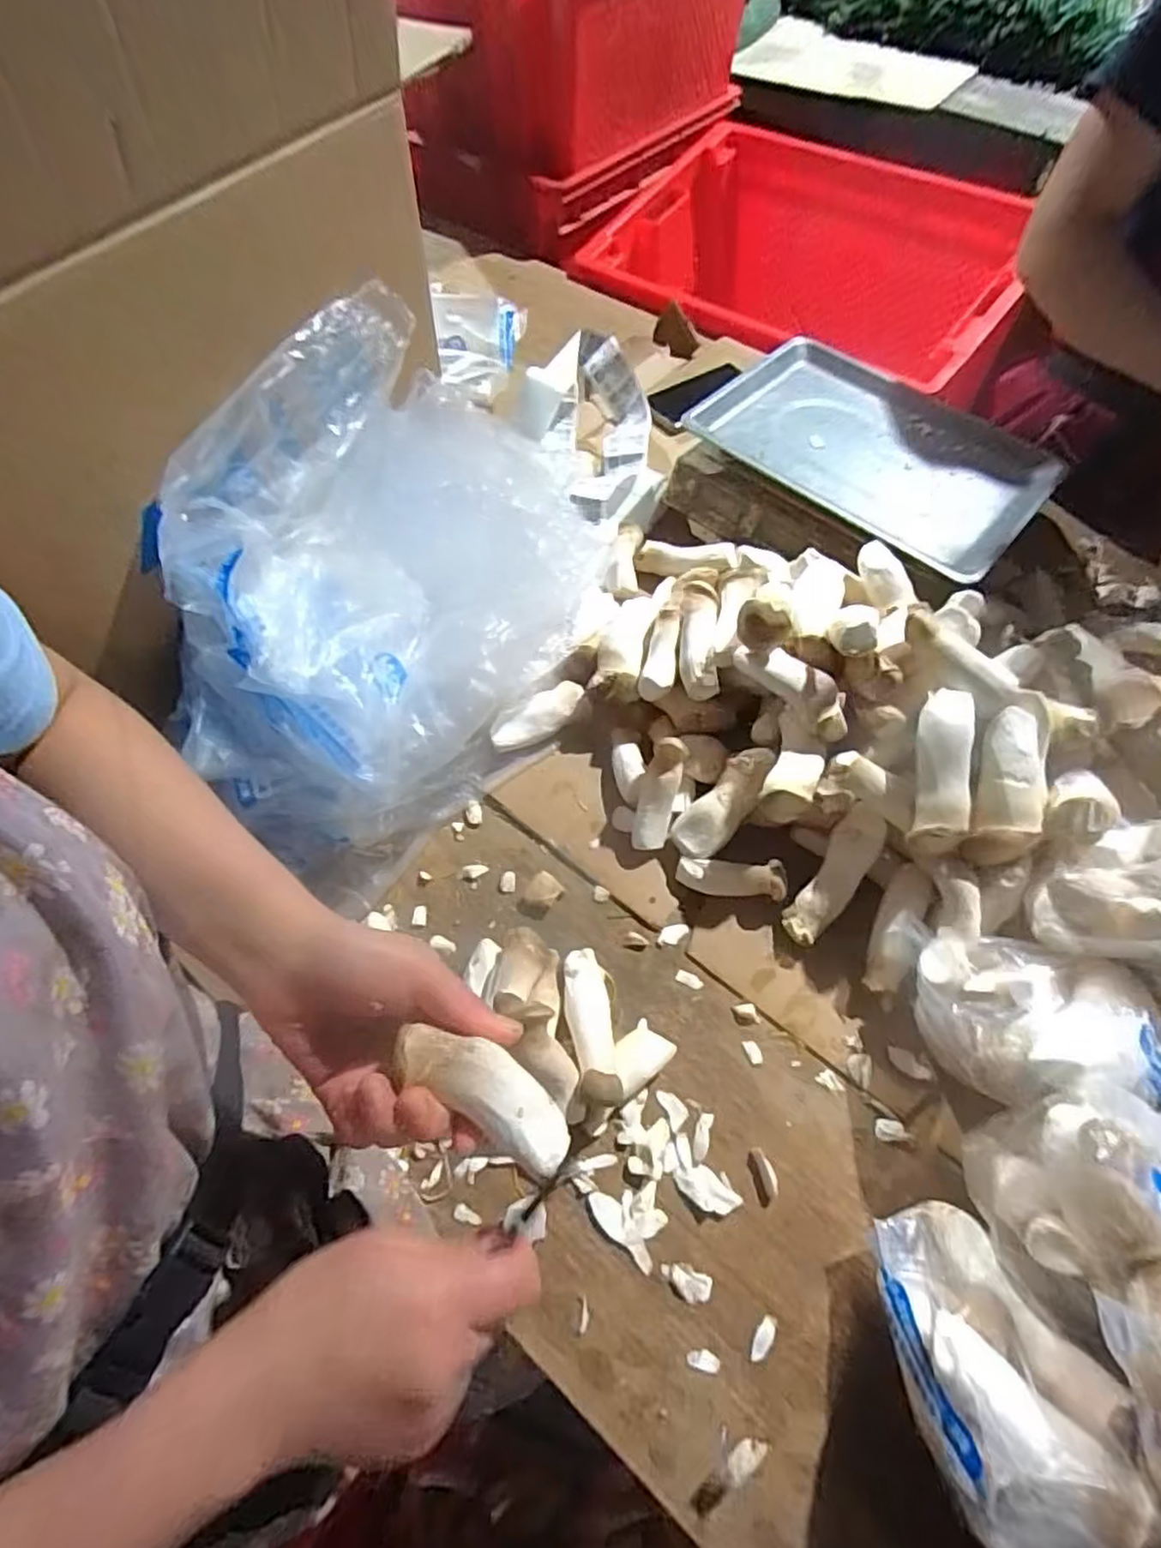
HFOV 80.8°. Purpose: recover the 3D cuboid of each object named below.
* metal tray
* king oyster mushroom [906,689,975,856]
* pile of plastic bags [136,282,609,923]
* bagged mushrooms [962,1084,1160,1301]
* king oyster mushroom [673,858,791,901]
[{"bbox_3d":[0.312,-0.348,0.719,0.248,0.027,0.342,-39,68,-21],"label":"metal tray"},{"bbox_3d":[0.260,-0.002,0.490,0.034,0.031,0.117,6,87,2],"label":"king oyster mushroom"},{"bbox_3d":[-0.143,-0.138,0.551,0.248,0.242,0.364,25,62,12],"label":"pile of plastic bags"},{"bbox_3d":[0.316,0.229,0.381,0.148,0.116,0.089,-2,60,-3],"label":"bagged mushrooms"},{"bbox_3d":[0.122,0.083,0.556,0.084,0.025,0.027,10,60,4],"label":"king oyster mushroom"}]

